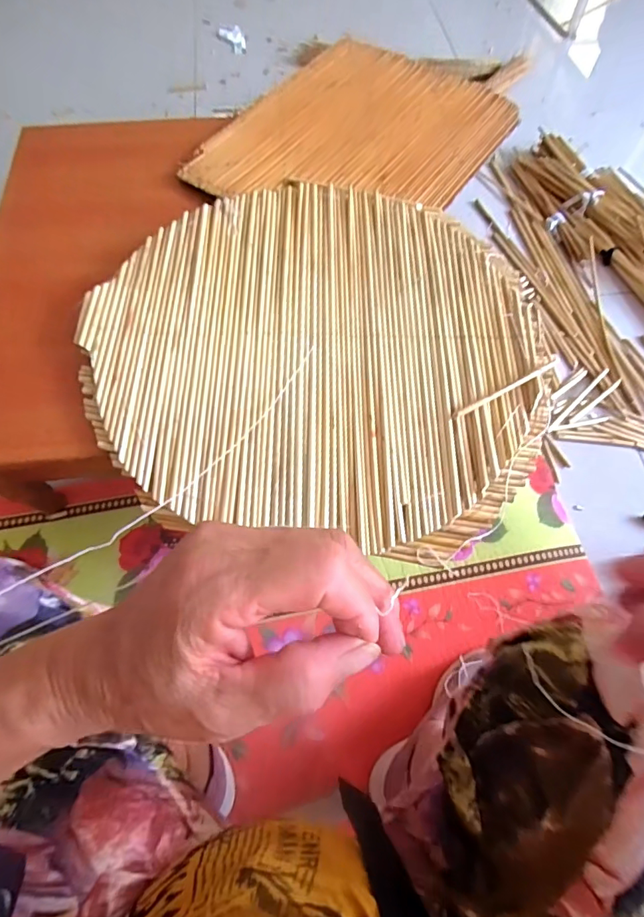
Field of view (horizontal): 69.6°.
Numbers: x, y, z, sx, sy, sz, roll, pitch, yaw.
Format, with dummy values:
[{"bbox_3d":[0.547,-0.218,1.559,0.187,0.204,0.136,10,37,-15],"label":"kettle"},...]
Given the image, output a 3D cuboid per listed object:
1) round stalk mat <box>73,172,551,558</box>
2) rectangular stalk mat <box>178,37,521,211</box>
[{"bbox_3d":[-0.007,-0.158,0.614,0.569,0.028,0.517,7,66,2],"label":"round stalk mat"},{"bbox_3d":[0.069,-0.582,0.836,0.423,0.014,0.543,33,69,13],"label":"rectangular stalk mat"}]

